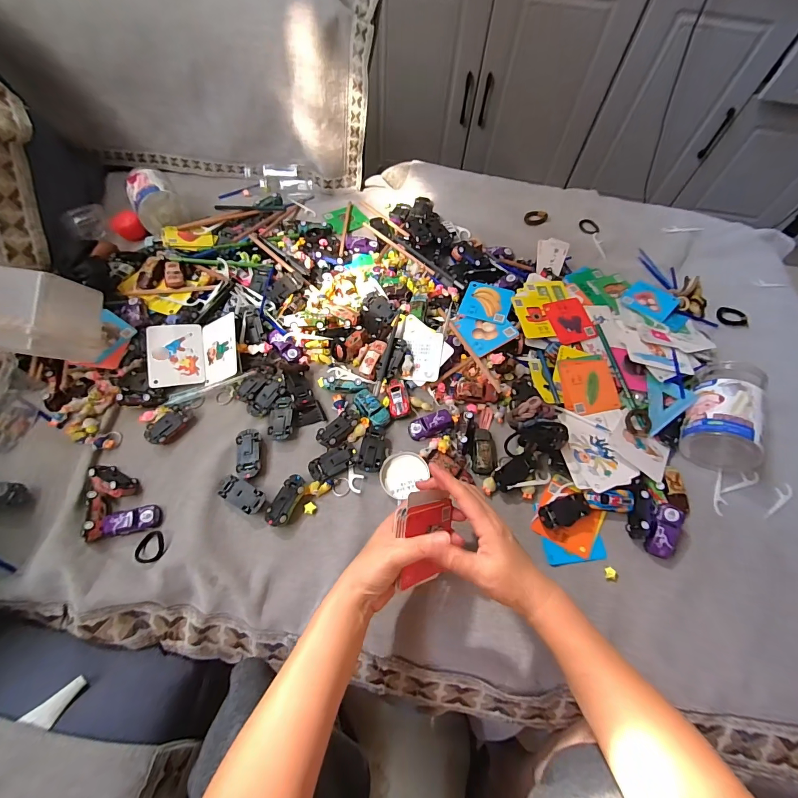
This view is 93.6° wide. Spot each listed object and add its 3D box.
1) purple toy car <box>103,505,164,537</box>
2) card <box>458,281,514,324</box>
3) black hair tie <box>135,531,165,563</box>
[{"bbox_3d":[-0.333,0.152,0.469,0.063,0.015,0.029,-13,63,-9],"label":"purple toy car"},{"bbox_3d":[0.142,-0.158,0.606,0.076,0.006,0.077,17,62,16],"label":"card"},{"bbox_3d":[-0.303,0.180,0.457,0.039,0.007,0.037,-19,58,9],"label":"black hair tie"}]

